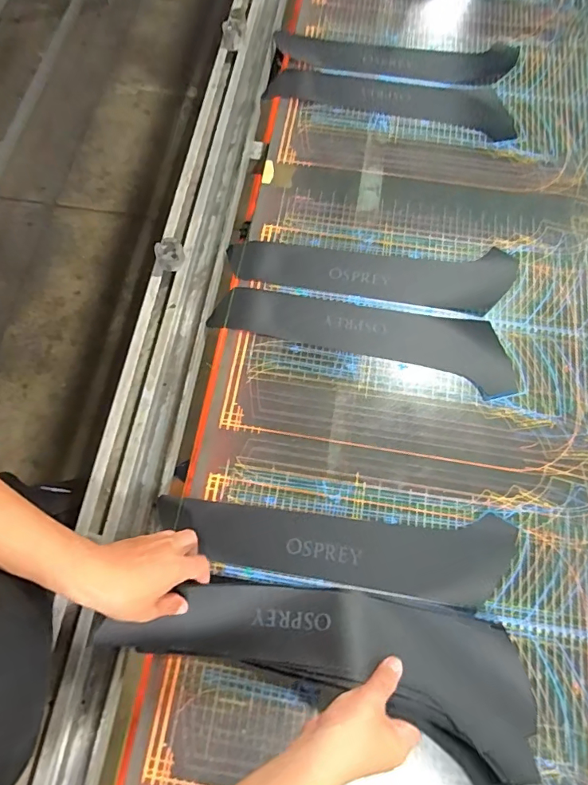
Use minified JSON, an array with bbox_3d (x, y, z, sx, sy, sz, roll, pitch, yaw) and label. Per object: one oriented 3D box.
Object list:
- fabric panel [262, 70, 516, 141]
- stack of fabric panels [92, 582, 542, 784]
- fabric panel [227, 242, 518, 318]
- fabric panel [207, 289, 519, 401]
[{"bbox_3d":[0.174,-0.524,0.825,0.442,0.035,0.108,13,70,3],"label":"fabric panel"},{"bbox_3d":[0.028,0.299,0.503,0.460,0.041,0.143,10,70,7],"label":"stack of fabric panels"},{"bbox_3d":[0.116,-0.175,0.685,0.422,0.010,0.110,2,67,1],"label":"fabric panel"},{"bbox_3d":[0.103,-0.092,0.658,0.424,0.012,0.106,15,75,6],"label":"fabric panel"}]

